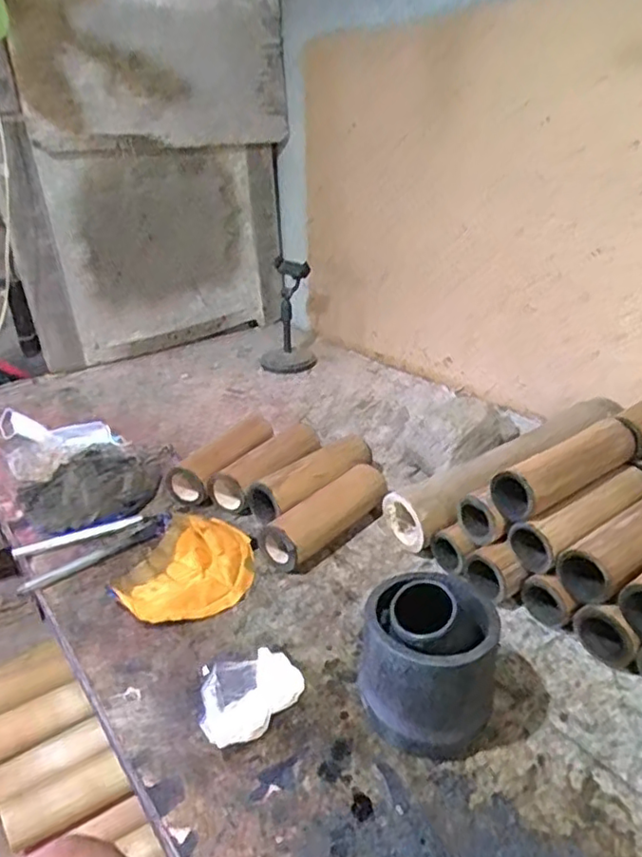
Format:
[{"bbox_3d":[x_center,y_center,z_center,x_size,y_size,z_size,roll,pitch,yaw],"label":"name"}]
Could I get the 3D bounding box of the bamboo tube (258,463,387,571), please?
[{"bbox_3d":[0.010,0.101,0.739,0.065,0.051,0.190,21,35,36],"label":"bamboo tube"}]

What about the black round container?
[{"bbox_3d":[0.088,0.181,0.500,0.099,0.121,0.098,-1,27,1],"label":"black round container"}]

